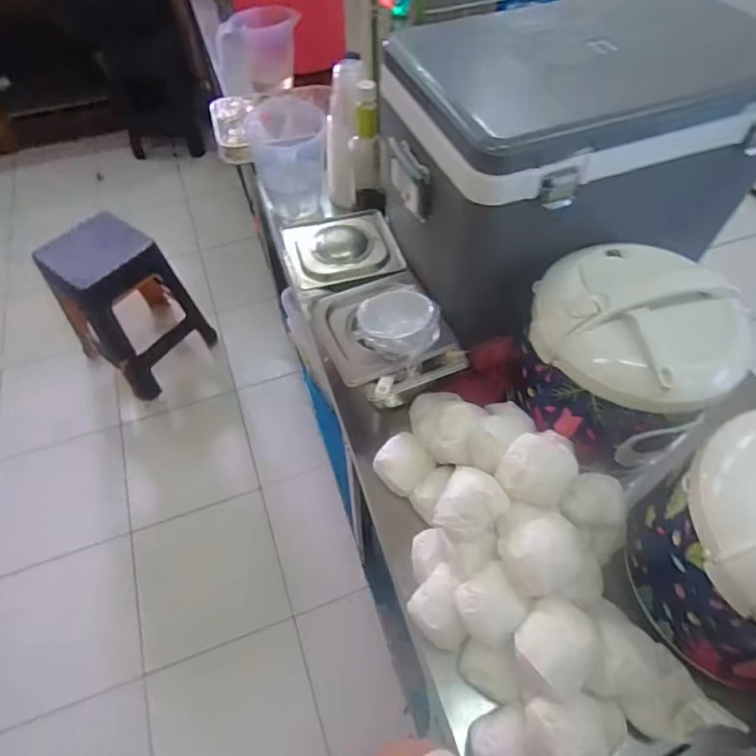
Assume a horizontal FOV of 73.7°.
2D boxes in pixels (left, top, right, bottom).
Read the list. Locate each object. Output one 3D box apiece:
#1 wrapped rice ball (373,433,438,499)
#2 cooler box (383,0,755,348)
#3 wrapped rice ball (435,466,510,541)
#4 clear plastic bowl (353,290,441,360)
[{"bbox_3d":[0.033,0.117,0.697,0.067,0.048,0.073,0,55,0],"label":"wrapped rice ball"},{"bbox_3d":[0.264,-0.320,0.732,0.473,0.284,0.306,-18,57,-12],"label":"cooler box"},{"bbox_3d":[0.104,0.150,0.583,0.069,0.064,0.071,0,55,0],"label":"wrapped rice ball"},{"bbox_3d":[0.026,-0.076,0.708,0.111,0.057,0.102,0,55,0],"label":"clear plastic bowl"}]

